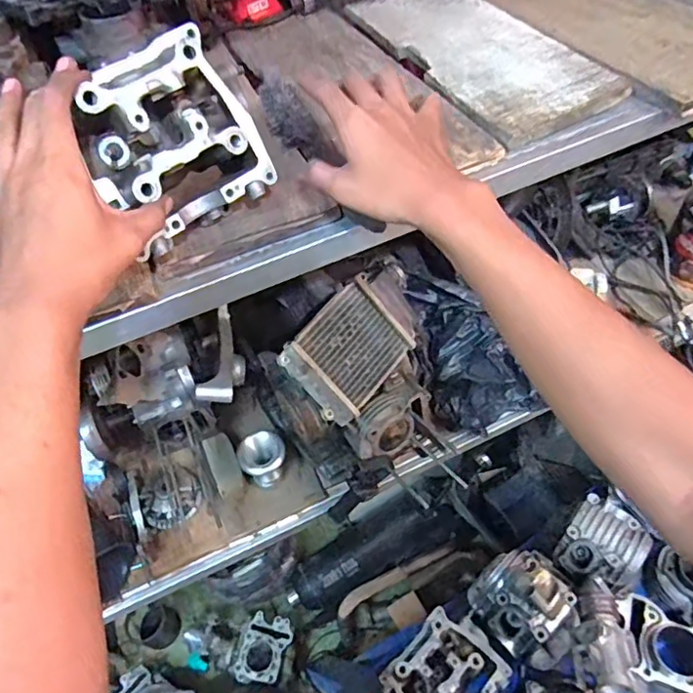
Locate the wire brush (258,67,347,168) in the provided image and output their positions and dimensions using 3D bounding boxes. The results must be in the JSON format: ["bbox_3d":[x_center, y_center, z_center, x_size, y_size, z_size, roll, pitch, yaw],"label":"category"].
[{"bbox_3d":[-0.061,-0.232,0.570,0.039,0.042,0.121,-30,68,-16],"label":"wire brush"}]

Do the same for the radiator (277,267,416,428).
[{"bbox_3d":[0.016,-0.006,0.816,0.141,0.035,0.212,48,66,-14],"label":"radiator"}]

